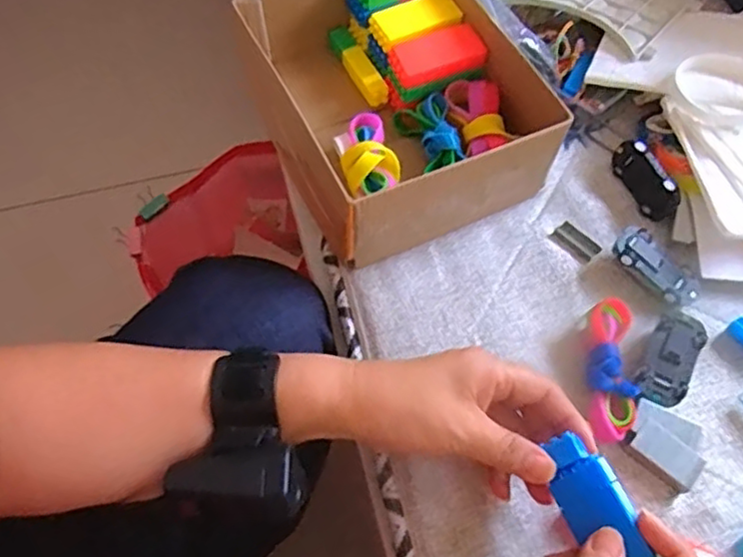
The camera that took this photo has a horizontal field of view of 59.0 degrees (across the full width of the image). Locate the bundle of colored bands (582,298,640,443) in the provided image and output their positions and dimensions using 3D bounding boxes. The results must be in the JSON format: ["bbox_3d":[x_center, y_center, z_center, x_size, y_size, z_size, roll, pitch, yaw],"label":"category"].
[{"bbox_3d":[0.150,0.060,0.421,0.030,0.026,0.091,5,61,2],"label":"bundle of colored bands"}]

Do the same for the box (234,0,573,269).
[{"bbox_3d":[0.012,-0.146,0.503,0.172,0.077,0.235,-23,63,-13],"label":"box"}]

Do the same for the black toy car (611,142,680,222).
[{"bbox_3d":[0.207,-0.077,0.496,0.020,0.033,0.064,-20,63,-12],"label":"black toy car"}]

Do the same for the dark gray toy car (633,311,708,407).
[{"bbox_3d":[0.194,0.054,0.427,0.030,0.020,0.064,30,64,15],"label":"dark gray toy car"}]

